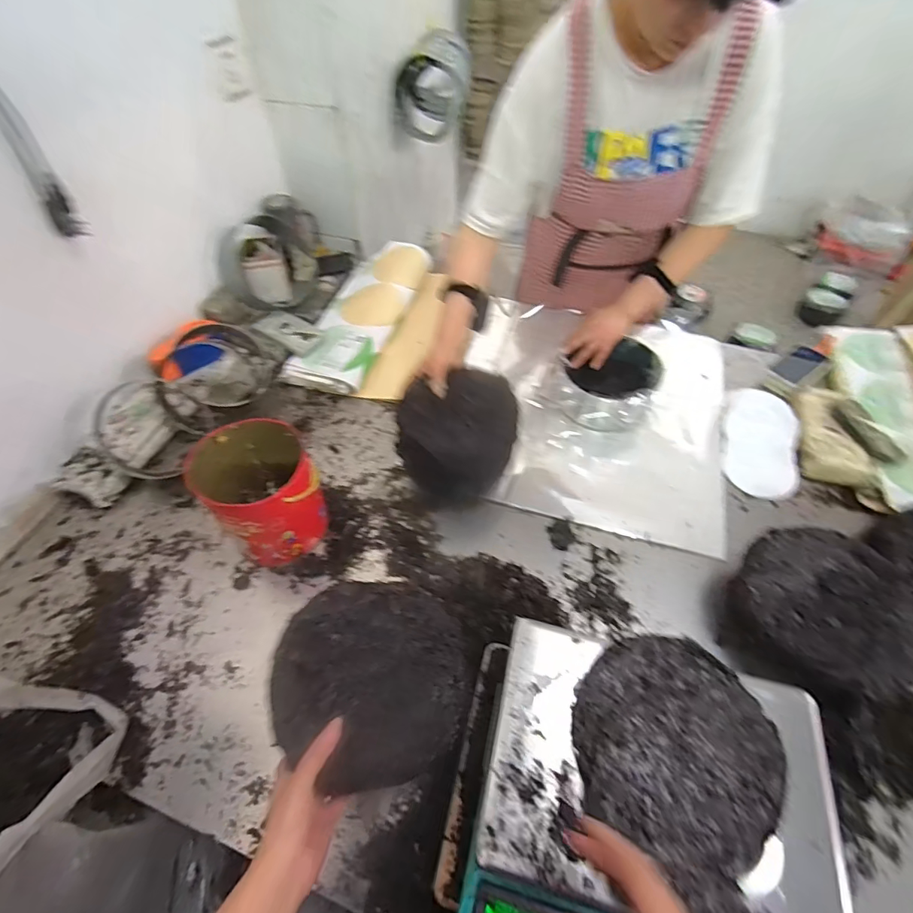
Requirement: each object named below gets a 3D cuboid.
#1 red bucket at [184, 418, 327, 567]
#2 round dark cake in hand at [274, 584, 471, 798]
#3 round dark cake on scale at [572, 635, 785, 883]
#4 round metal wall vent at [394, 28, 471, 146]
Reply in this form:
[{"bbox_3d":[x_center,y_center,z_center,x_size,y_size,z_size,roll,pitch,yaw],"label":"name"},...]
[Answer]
[{"bbox_3d":[-0.303,0.063,0.758,0.165,0.185,0.156,0,53,0],"label":"red bucket"},{"bbox_3d":[-0.090,0.230,0.492,0.193,0.030,0.193,0,49,-1],"label":"round dark cake in hand"},{"bbox_3d":[0.220,0.285,0.470,0.190,0.024,0.198,0,53,0],"label":"round dark cake on scale"},{"bbox_3d":[-0.065,-0.988,1.245,0.158,0.205,0.148,17,51,13],"label":"round metal wall vent"}]

